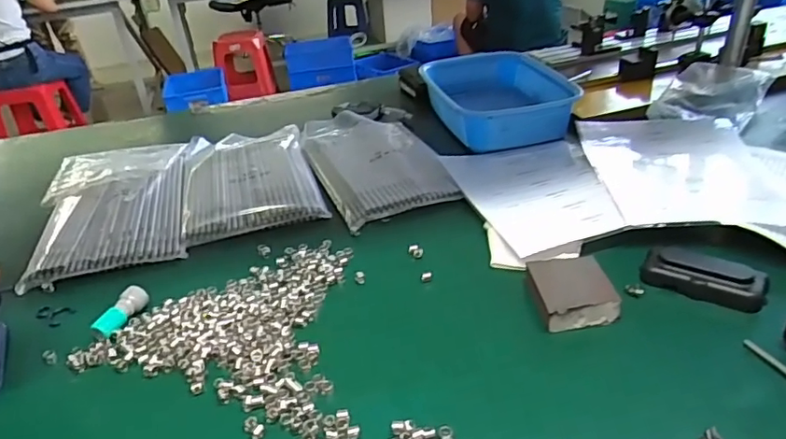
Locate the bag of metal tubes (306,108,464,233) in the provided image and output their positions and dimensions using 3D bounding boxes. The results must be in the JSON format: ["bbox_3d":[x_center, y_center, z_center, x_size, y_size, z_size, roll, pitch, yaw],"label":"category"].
[{"bbox_3d":[-0.034,-0.100,0.835,0.171,0.021,0.331,-15,32,-14],"label":"bag of metal tubes"}]

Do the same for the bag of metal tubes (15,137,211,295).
[{"bbox_3d":[-0.383,-0.030,0.764,0.209,0.030,0.336,-10,32,-7],"label":"bag of metal tubes"}]

